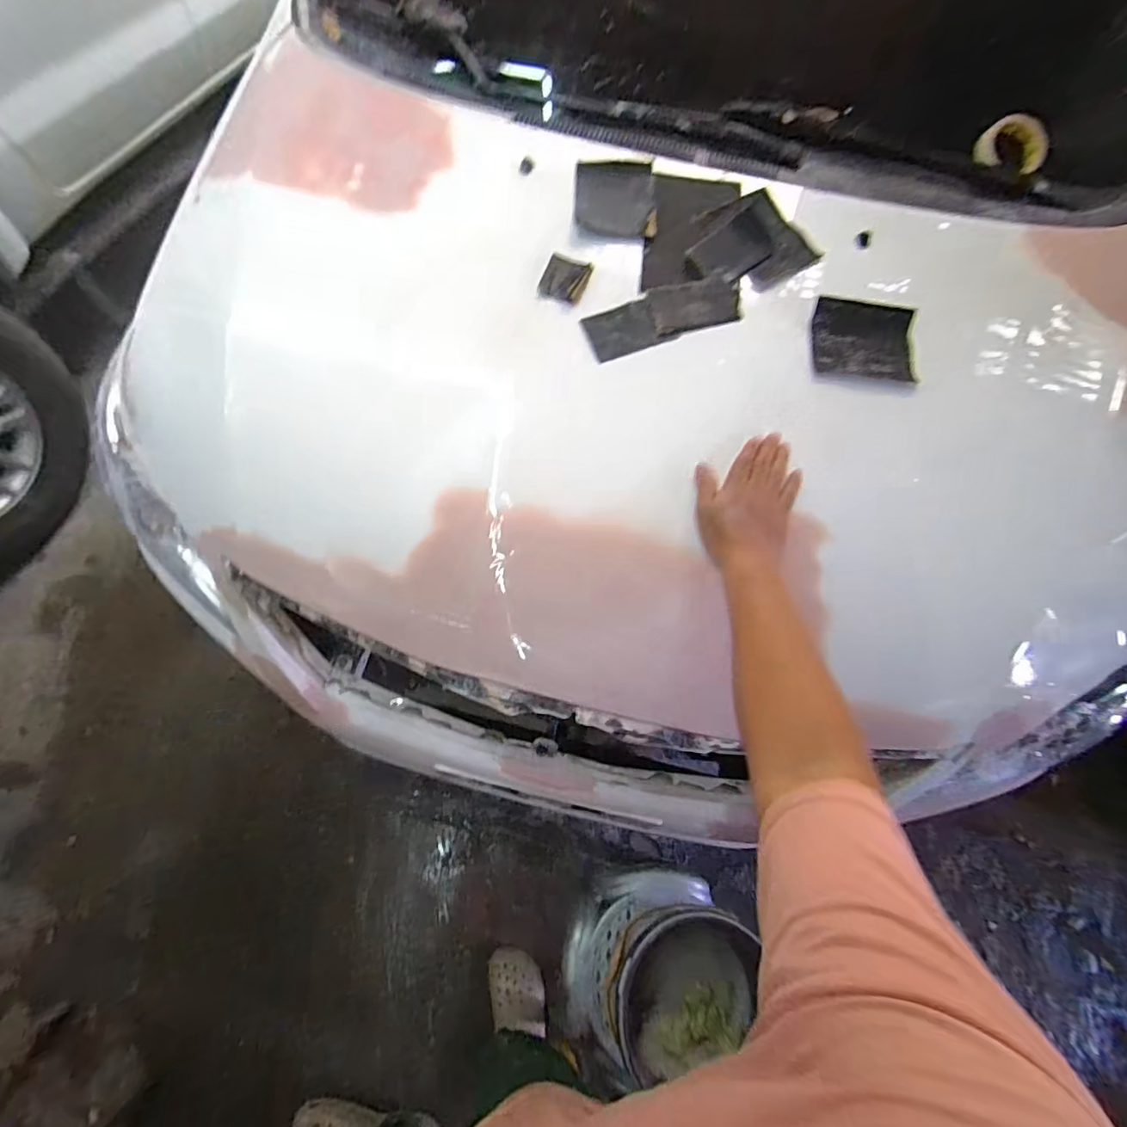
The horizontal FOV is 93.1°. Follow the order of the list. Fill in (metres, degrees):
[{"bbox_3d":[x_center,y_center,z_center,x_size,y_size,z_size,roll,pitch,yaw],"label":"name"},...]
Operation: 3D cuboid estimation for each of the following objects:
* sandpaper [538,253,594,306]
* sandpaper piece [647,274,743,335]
[{"bbox_3d":[0.003,-0.387,0.725,0.059,0.004,0.073,18,71,4],"label":"sandpaper"},{"bbox_3d":[0.181,-0.349,0.717,0.129,0.011,0.068,-16,85,-7],"label":"sandpaper piece"}]

